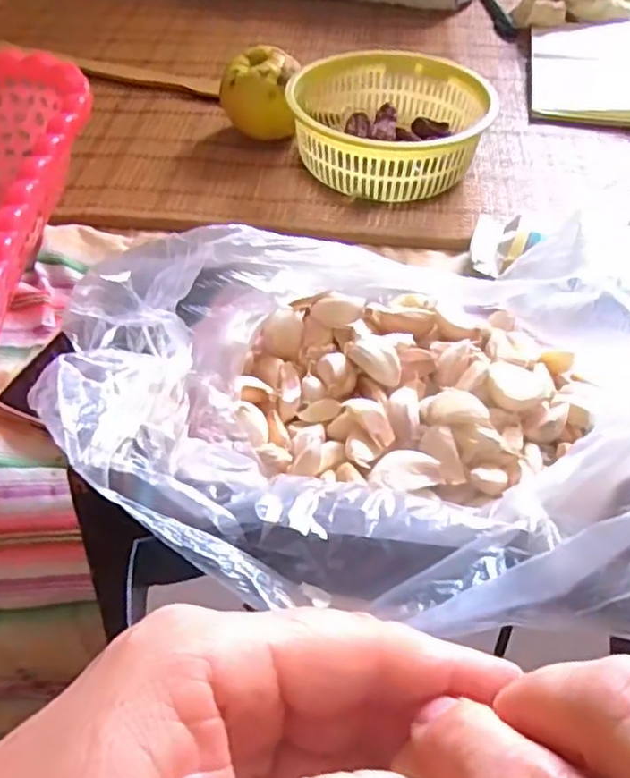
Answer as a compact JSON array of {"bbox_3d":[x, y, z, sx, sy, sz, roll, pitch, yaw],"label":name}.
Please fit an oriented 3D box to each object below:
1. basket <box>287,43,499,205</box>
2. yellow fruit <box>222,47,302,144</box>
[{"bbox_3d":[0.060,-0.211,0.532,0.149,0.057,0.142,12,50,8],"label":"basket"},{"bbox_3d":[-0.044,-0.226,0.537,0.060,0.064,0.054,3,49,0],"label":"yellow fruit"}]

